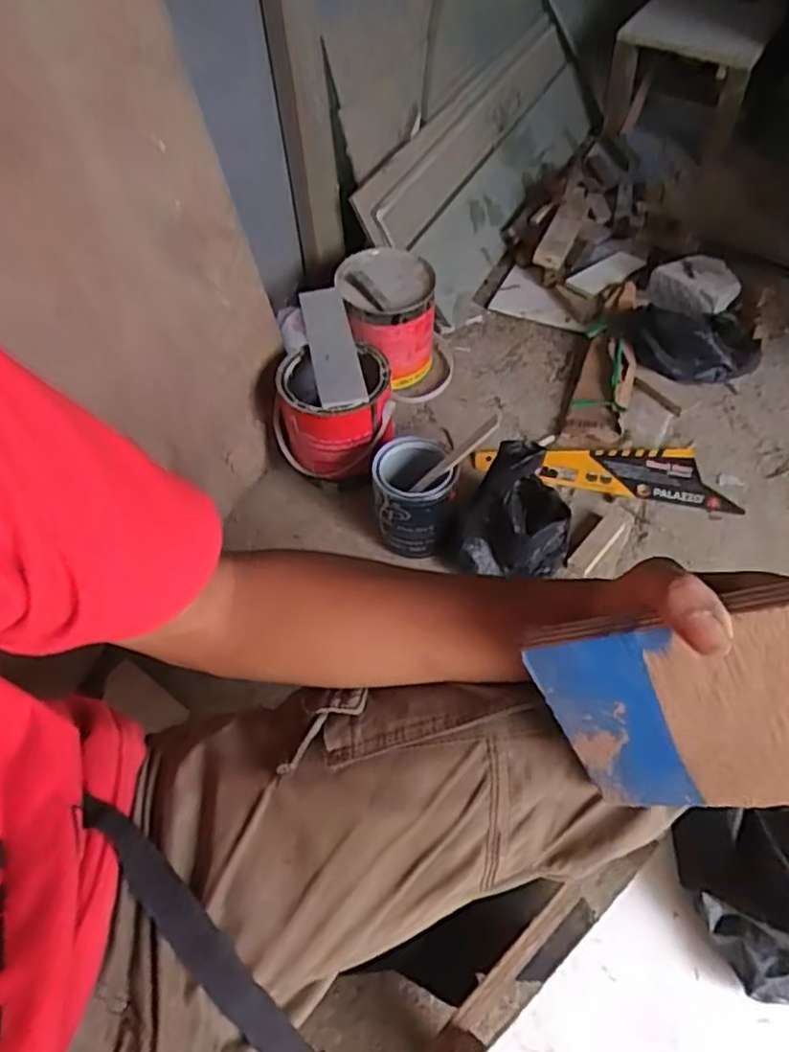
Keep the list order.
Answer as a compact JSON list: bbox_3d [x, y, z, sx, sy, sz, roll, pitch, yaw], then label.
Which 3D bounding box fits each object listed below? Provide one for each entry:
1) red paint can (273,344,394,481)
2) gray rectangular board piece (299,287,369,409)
[{"bbox_3d":[-0.080,-0.160,0.966,0.163,0.122,0.139,10,53,10],"label":"red paint can"},{"bbox_3d":[-0.087,-0.246,0.956,0.059,0.015,0.227,-9,56,-8],"label":"gray rectangular board piece"}]

